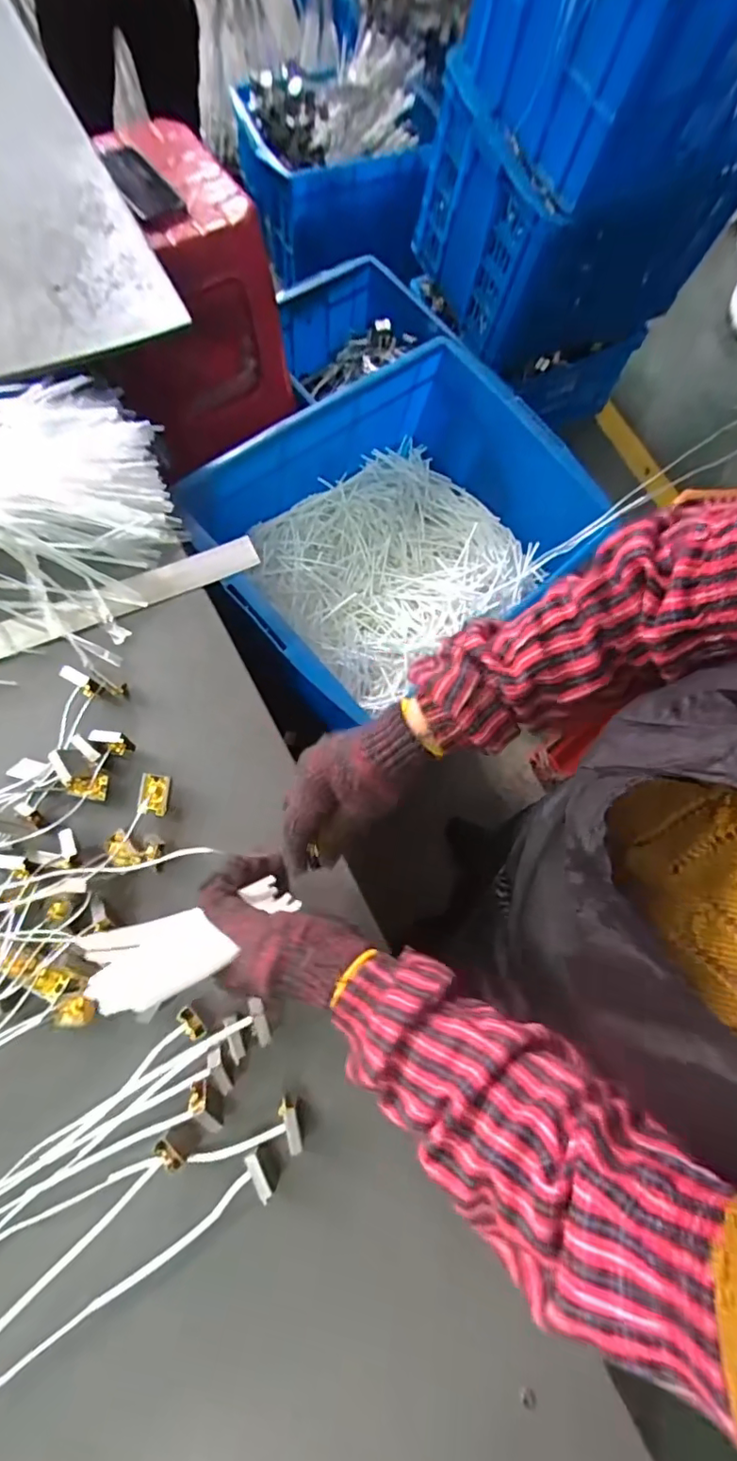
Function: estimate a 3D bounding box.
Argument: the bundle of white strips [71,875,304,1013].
[{"bbox_3d":[-0.126,0.153,0.414,0.152,0.020,0.059,-16,74,-33],"label":"bundle of white strips"}]

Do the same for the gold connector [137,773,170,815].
[{"bbox_3d":[-0.197,0.059,0.507,0.024,0.014,0.035,5,73,-4],"label":"gold connector"}]

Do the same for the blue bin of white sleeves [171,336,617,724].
[{"bbox_3d":[0.051,-0.295,0.864,0.569,0.222,0.421,-38,80,-15],"label":"blue bin of white sleeves"}]

